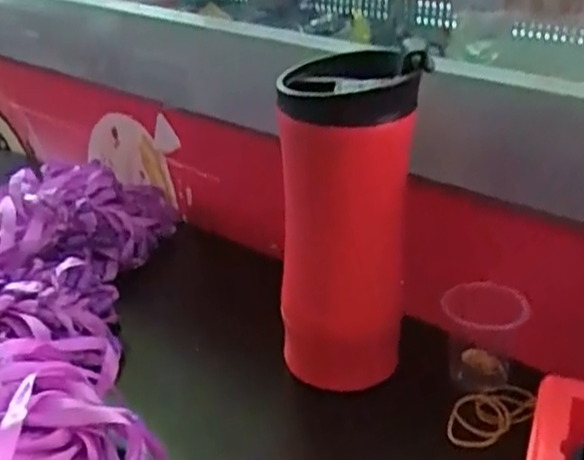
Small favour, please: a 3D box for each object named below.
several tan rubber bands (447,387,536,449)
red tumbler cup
[{"bbox_3d":[0.112,0.106,0.433,0.063,0.008,0.032,-23,35,-35],"label":"several tan rubber bands"},{"bbox_3d":[0.030,-0.006,0.440,0.073,0.180,0.082,-1,28,0],"label":"red tumbler cup"}]

